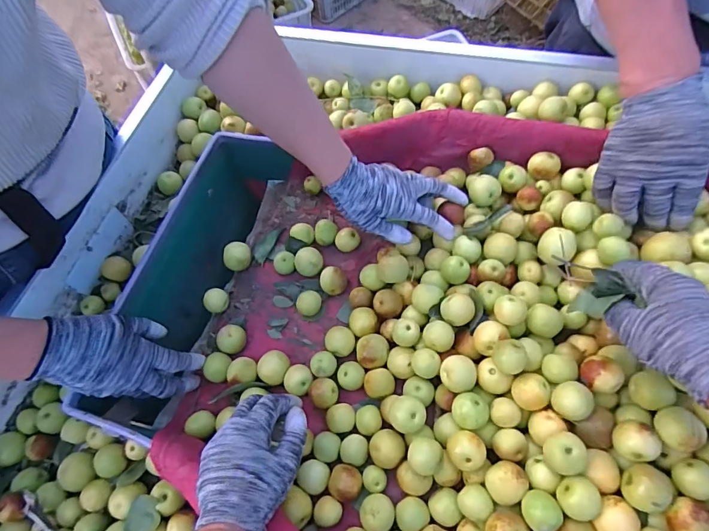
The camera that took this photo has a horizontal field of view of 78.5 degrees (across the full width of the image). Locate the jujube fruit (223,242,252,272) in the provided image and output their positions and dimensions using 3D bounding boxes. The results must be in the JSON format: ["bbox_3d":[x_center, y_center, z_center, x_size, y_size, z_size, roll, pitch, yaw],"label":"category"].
[{"bbox_3d":[-0.156,-0.010,0.585,0.035,0.031,0.033,-1,64,2],"label":"jujube fruit"}]

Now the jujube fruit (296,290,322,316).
[{"bbox_3d":[-0.056,0.050,0.547,0.031,0.022,0.031,-1,64,2],"label":"jujube fruit"}]

